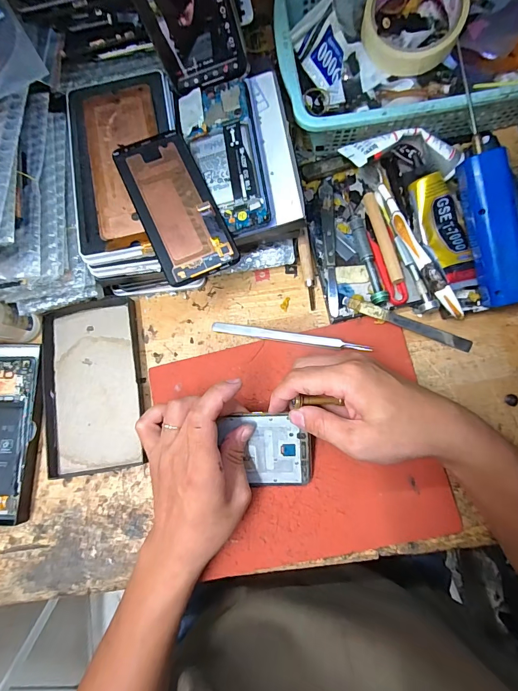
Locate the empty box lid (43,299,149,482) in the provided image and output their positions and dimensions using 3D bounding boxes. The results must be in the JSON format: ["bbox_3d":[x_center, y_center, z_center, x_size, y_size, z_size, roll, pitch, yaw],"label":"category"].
[{"bbox_3d":[-0.173,0.040,0.380,0.103,0.020,0.178,-7,79,5],"label":"empty box lid"}]

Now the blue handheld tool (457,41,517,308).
[{"bbox_3d":[0.197,-0.135,0.311,0.033,0.023,0.203,-15,96,2],"label":"blue handheld tool"}]

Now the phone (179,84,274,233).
[{"bbox_3d":[-0.032,-0.174,0.331,0.067,0.011,0.150,-11,81,3],"label":"phone"}]

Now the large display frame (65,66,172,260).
[{"bbox_3d":[-0.128,-0.168,0.334,0.091,0.011,0.179,-7,82,4],"label":"large display frame"}]

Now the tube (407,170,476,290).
[{"bbox_3d":[0.181,-0.110,0.349,0.040,0.022,0.111,-17,79,3],"label":"tube"}]

